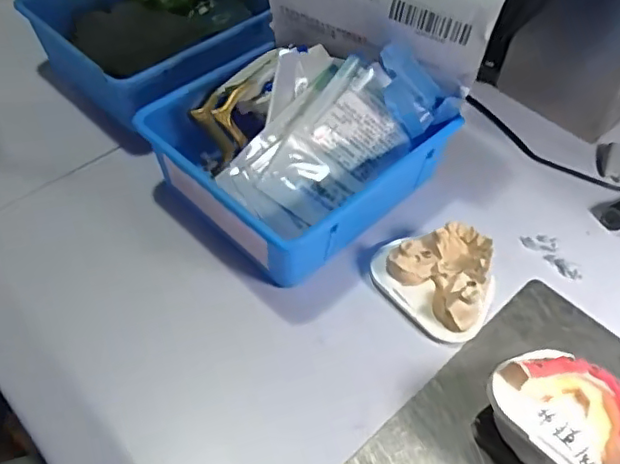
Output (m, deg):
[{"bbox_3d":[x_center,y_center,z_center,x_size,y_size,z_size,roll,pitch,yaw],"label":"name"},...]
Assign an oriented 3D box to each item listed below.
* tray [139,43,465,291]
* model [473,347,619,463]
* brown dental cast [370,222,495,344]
[{"bbox_3d":[-0.010,-0.064,0.399,0.164,0.107,0.150,-38,61,-26],"label":"tray"},{"bbox_3d":[0.132,0.099,0.305,0.062,0.054,0.079,-36,60,-26],"label":"model"},{"bbox_3d":[0.082,0.026,0.374,0.075,0.034,0.059,36,59,24],"label":"brown dental cast"}]

